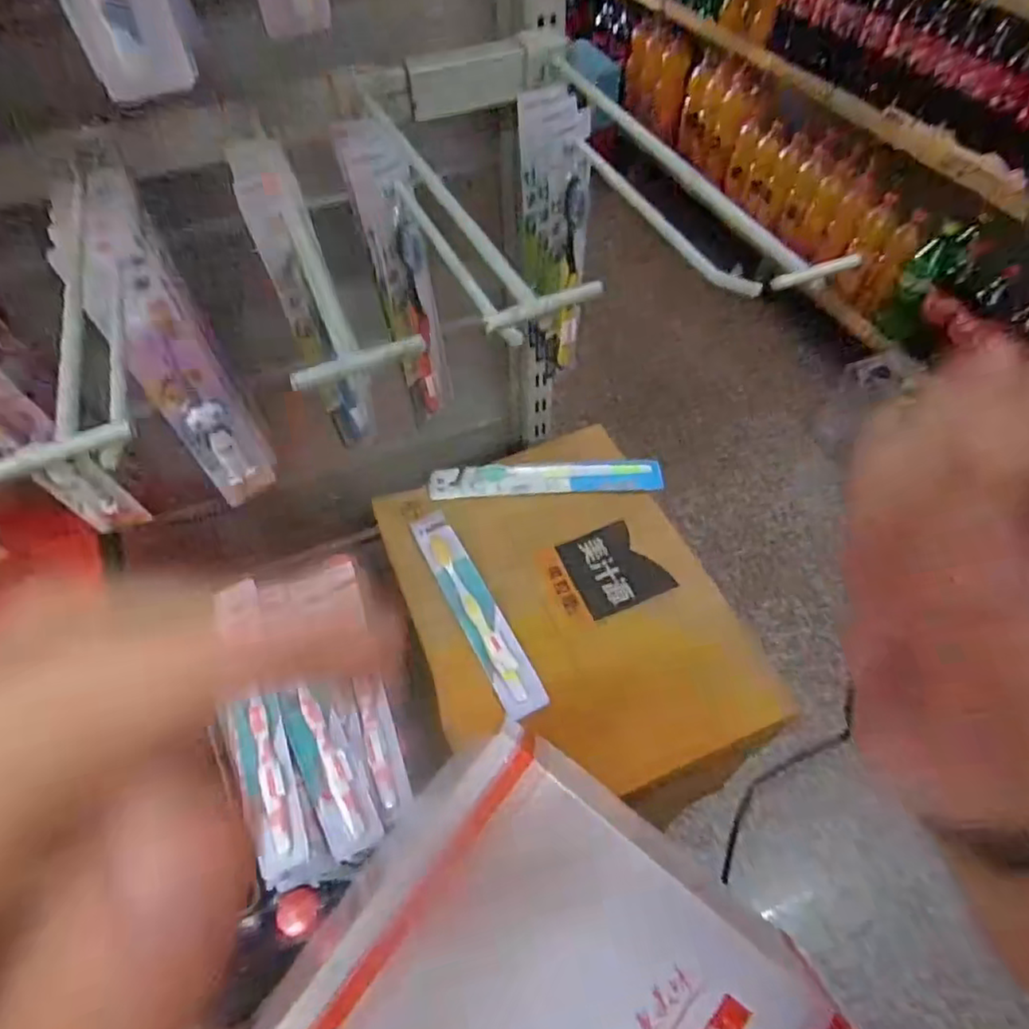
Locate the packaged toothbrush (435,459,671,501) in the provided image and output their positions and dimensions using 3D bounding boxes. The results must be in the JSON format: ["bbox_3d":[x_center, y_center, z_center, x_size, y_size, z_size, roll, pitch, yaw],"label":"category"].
[{"bbox_3d":[0.031,-0.039,0.651,0.239,0.021,0.052,0,54,3],"label":"packaged toothbrush"}]

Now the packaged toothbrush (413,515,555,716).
[{"bbox_3d":[-0.038,0.081,0.570,0.039,0.018,0.227,-24,57,-14],"label":"packaged toothbrush"}]

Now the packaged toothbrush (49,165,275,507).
[{"bbox_3d":[-0.210,-0.089,0.399,0.051,0.241,0.017,-37,61,-21],"label":"packaged toothbrush"}]

